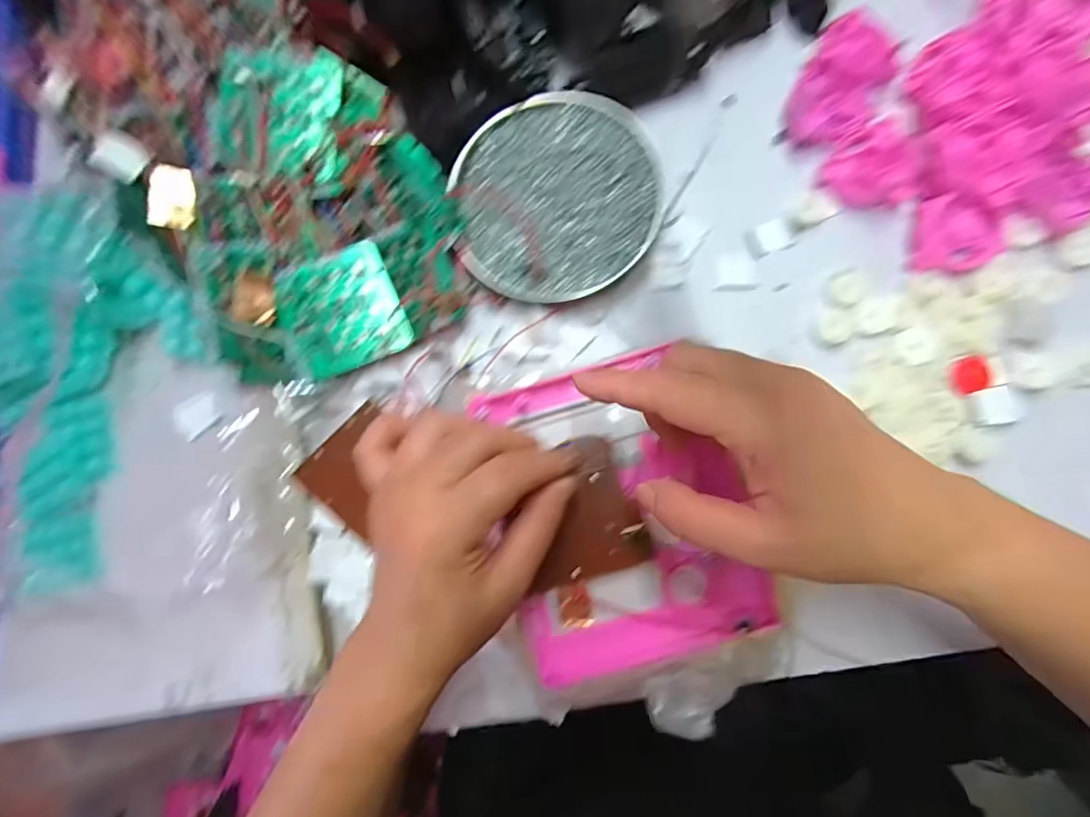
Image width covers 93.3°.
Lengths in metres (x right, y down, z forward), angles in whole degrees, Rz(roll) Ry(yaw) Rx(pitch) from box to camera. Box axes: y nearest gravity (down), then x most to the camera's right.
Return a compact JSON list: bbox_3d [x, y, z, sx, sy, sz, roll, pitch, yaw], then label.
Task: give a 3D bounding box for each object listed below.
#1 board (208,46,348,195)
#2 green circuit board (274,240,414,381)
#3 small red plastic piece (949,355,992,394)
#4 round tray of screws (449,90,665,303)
[{"bbox_3d":[-0.163,-0.186,0.323,0.077,0.006,0.085,9,87,-14],"label":"board"},{"bbox_3d":[-0.129,-0.064,0.331,0.069,0.004,0.072,-23,92,-10],"label":"green circuit board"},{"bbox_3d":[0.255,-0.020,0.308,0.023,0.005,0.021,-1,84,6],"label":"small red plastic piece"},{"bbox_3d":[0.009,-0.139,0.339,0.129,0.017,0.129,-1,84,6],"label":"round tray of screws"}]

